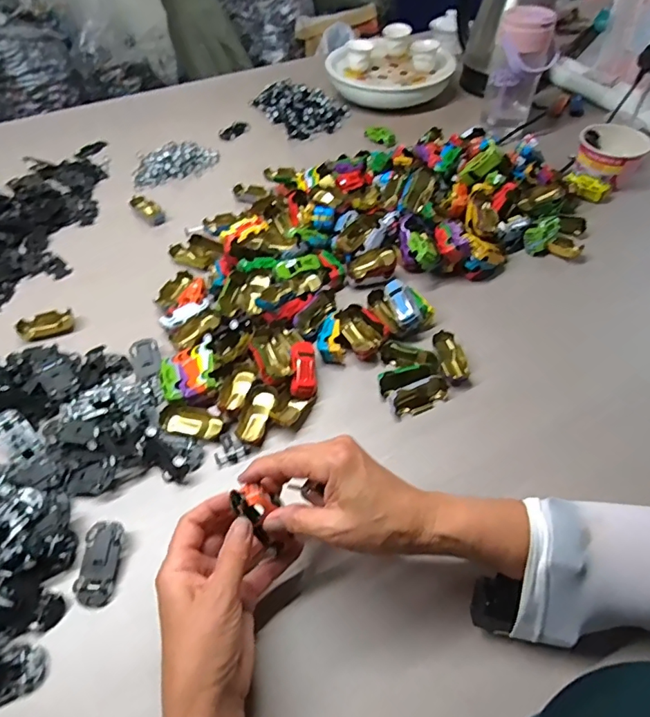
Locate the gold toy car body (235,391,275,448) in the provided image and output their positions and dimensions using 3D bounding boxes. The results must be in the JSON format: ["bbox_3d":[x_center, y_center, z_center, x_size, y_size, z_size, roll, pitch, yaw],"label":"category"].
[{"bbox_3d":[-0.070,0.063,0.500,0.028,0.016,0.063,10,53,10],"label":"gold toy car body"}]

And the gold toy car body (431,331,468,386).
[{"bbox_3d":[0.143,0.002,0.543,0.029,0.025,0.067,-12,52,-7],"label":"gold toy car body"}]

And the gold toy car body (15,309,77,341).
[{"bbox_3d":[-0.343,-0.041,0.587,0.061,0.013,0.036,-22,54,-15],"label":"gold toy car body"}]

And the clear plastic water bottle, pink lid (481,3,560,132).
[{"bbox_3d":[0.325,-0.484,0.790,0.097,0.160,0.103,16,54,15],"label":"clear plastic water bottle, pink lid"}]

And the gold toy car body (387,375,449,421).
[{"bbox_3d":[0.099,0.041,0.501,0.066,0.027,0.024,-17,53,-11],"label":"gold toy car body"}]

